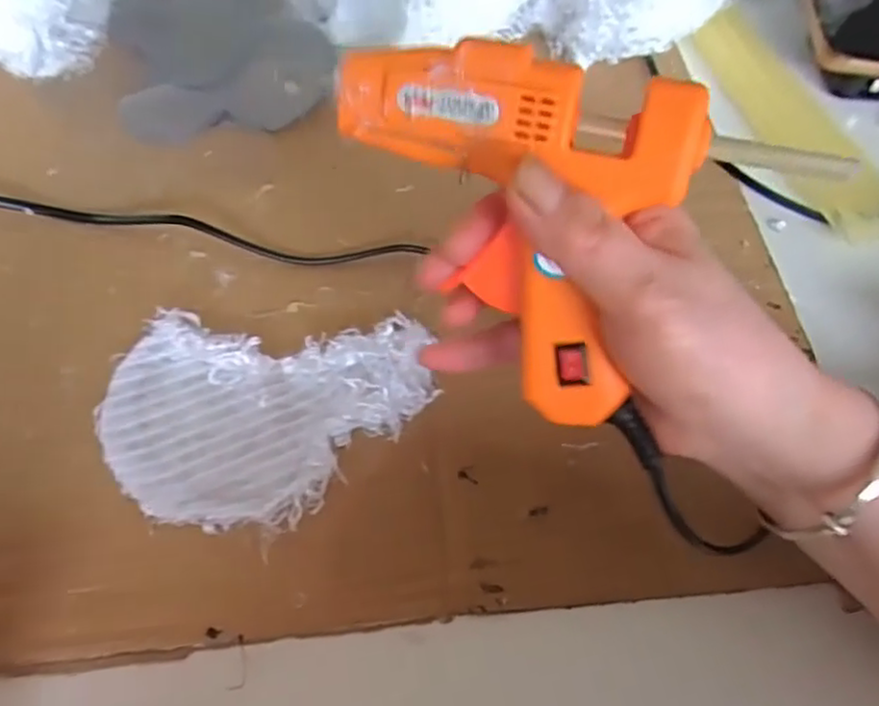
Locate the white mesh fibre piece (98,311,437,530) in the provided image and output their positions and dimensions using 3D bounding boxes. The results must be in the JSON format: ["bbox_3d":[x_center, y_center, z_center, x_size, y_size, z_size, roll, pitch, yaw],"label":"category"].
[{"bbox_3d":[-0.072,0.028,0.292,0.134,0.014,0.089,-1,61,-5],"label":"white mesh fibre piece"}]

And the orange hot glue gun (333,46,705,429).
[{"bbox_3d":[0.019,-0.045,0.227,0.112,0.106,0.032,20,22,5],"label":"orange hot glue gun"}]

